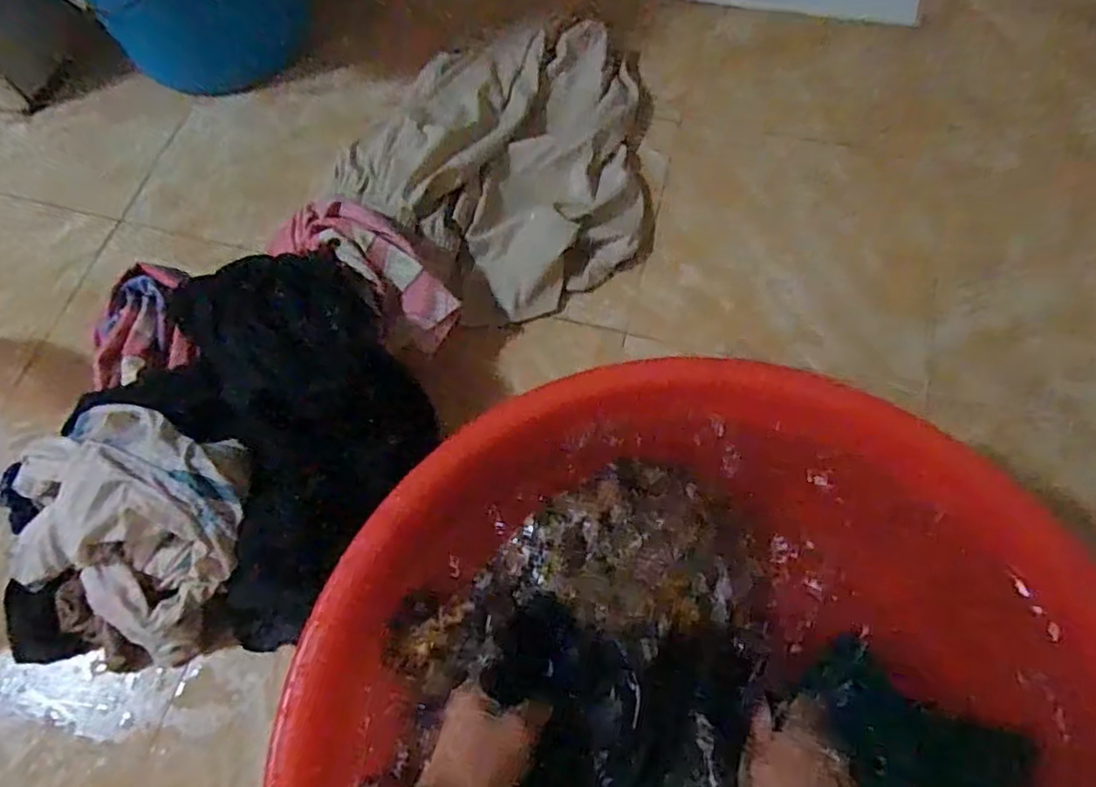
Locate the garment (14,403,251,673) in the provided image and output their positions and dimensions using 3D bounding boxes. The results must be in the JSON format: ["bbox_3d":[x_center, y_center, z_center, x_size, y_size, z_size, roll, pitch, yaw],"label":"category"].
[{"bbox_3d":[-0.345,0.116,0.572,0.169,0.154,0.197,37,74,17],"label":"garment"}]

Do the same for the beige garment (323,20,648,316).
[{"bbox_3d":[-0.026,-0.274,0.775,0.322,0.076,0.375,28,71,14],"label":"beige garment"}]

